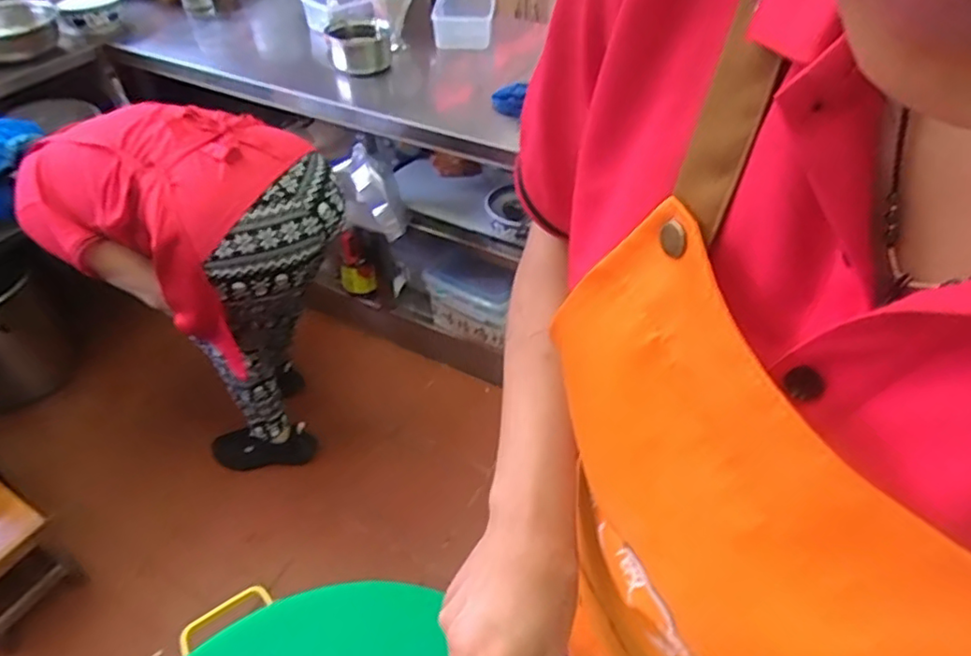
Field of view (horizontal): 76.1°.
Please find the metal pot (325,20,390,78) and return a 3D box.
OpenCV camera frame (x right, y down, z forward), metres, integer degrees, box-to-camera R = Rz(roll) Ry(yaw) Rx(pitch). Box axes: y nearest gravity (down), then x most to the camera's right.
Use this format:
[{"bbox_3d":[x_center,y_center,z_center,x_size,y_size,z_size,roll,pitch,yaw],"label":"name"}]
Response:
[{"bbox_3d":[-0.313,-0.689,1.515,0.145,0.091,0.162,-7,45,-8],"label":"metal pot"}]

